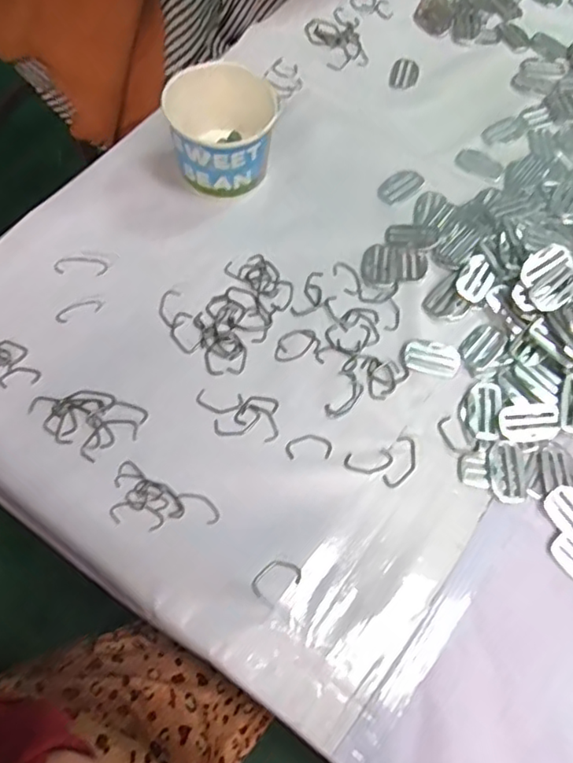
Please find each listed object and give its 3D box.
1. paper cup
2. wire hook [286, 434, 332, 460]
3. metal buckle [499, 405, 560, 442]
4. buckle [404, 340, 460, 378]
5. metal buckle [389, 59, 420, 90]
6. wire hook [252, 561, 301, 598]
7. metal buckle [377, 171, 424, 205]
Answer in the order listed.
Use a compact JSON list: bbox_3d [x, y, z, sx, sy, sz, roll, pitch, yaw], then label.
[{"bbox_3d":[-0.058,-0.217,0.519,0.091,0.077,0.087,1,66,-3],"label":"paper cup"},{"bbox_3d":[0.017,0.049,0.445,0.034,0.004,0.019,0,66,-3],"label":"wire hook"},{"bbox_3d":[0.187,0.032,0.451,0.044,0.004,0.028,-1,70,7],"label":"metal buckle"},{"bbox_3d":[0.119,-0.020,0.478,0.045,0.004,0.030,14,66,3],"label":"buckle"},{"bbox_3d":[0.124,-0.322,0.615,0.029,0.004,0.046,16,66,4],"label":"metal buckle"},{"bbox_3d":[-0.007,0.133,0.402,0.034,0.004,0.019,-15,67,-10],"label":"wire hook"},{"bbox_3d":[0.107,-0.185,0.552,0.050,0.004,0.026,-33,72,-16],"label":"metal buckle"}]

